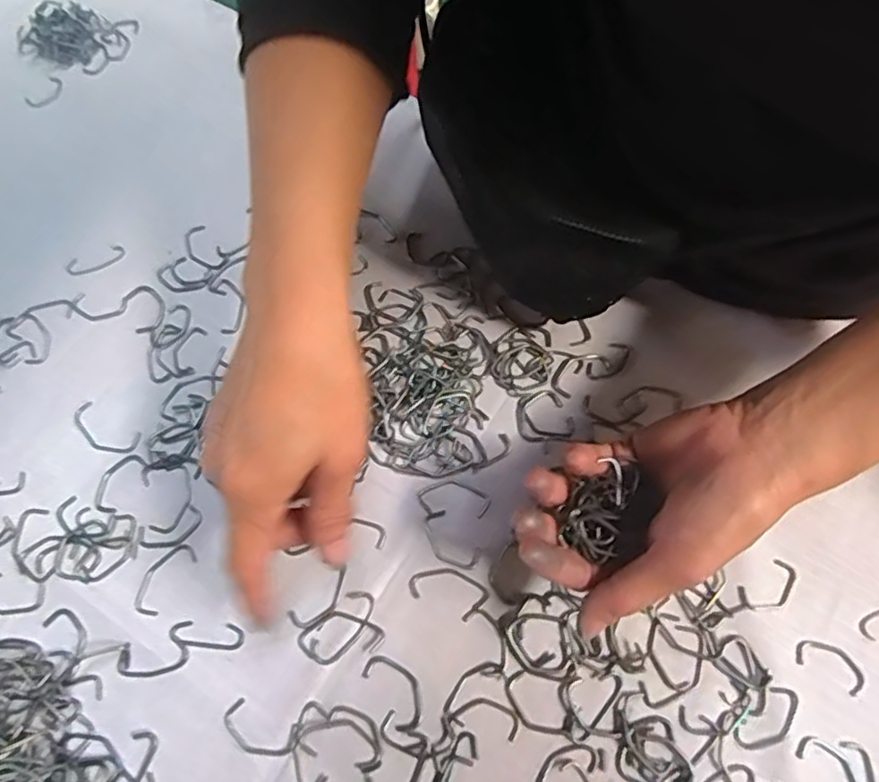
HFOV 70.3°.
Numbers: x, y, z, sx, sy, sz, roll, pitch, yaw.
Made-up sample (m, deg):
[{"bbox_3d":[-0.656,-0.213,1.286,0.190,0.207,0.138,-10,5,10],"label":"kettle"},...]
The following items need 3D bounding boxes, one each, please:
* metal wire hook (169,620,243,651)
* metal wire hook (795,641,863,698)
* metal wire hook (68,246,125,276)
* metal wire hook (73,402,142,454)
[{"bbox_3d":[-0.119,0.125,0.318,0.037,0.004,0.013,4,66,2],"label":"metal wire hook"},{"bbox_3d":[0.195,0.135,0.310,0.034,0.004,0.018,29,69,12],"label":"metal wire hook"},{"bbox_3d":[-0.222,-0.085,0.403,0.036,0.004,0.013,-23,68,-10],"label":"metal wire hook"},{"bbox_3d":[-0.194,0.023,0.359,0.044,0.004,0.020,28,69,12],"label":"metal wire hook"}]

